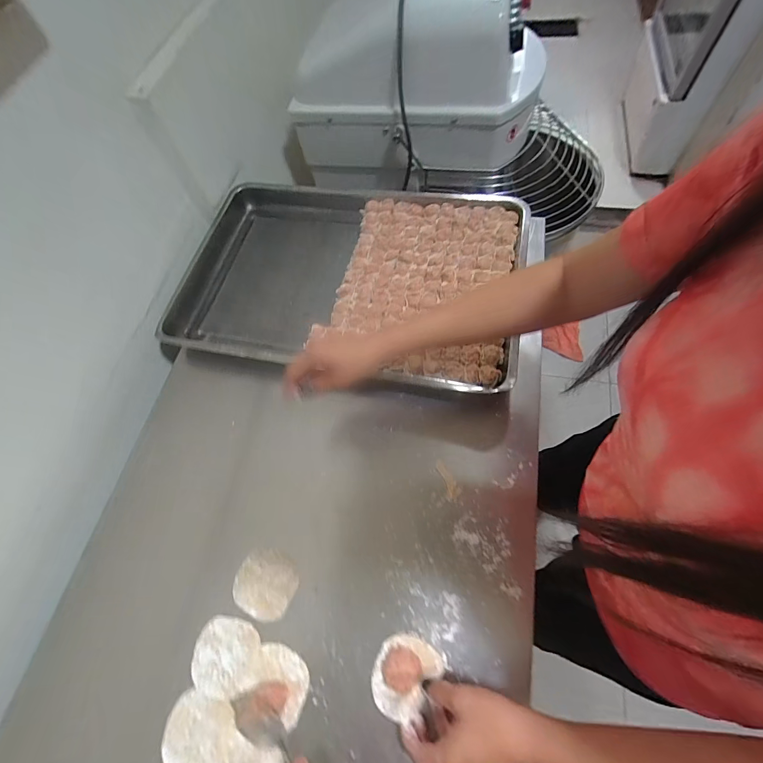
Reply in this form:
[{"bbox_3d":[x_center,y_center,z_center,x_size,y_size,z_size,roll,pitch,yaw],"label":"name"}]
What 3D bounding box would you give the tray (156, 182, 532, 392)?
[{"bbox_3d":[-0.075,-0.190,0.657,0.610,0.070,0.387,10,66,8],"label":"tray"}]

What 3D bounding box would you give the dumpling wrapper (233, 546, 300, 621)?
[{"bbox_3d":[-0.150,0.263,0.478,0.079,0.006,0.078,-2,63,4],"label":"dumpling wrapper"}]

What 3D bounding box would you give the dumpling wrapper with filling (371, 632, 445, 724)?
[{"bbox_3d":[0.025,0.331,0.413,0.065,0.022,0.082,33,71,17],"label":"dumpling wrapper with filling"}]

